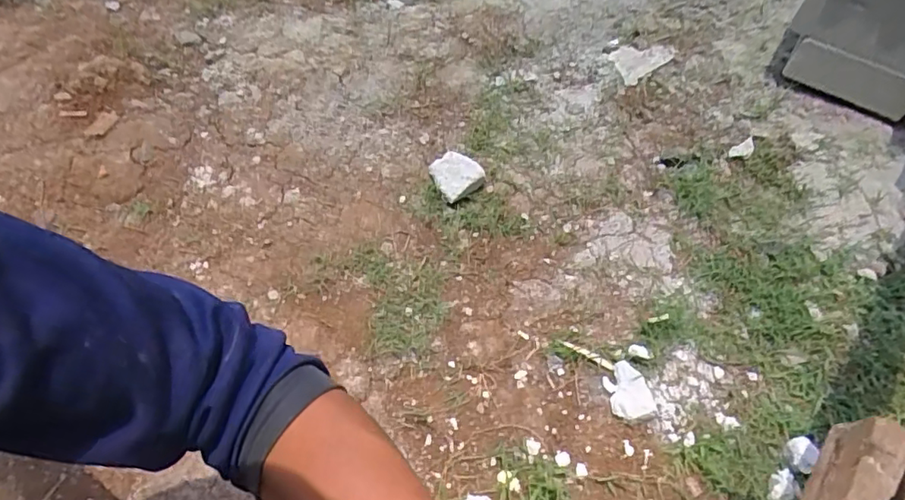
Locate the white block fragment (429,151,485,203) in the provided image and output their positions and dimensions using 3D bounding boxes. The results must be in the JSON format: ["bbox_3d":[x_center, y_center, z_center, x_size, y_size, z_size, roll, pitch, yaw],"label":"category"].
[{"bbox_3d":[0.003,-0.112,0.888,0.080,0.041,0.073,32,57,25],"label":"white block fragment"}]

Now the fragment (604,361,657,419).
[{"bbox_3d":[0.215,0.173,0.704,0.049,0.013,0.072,-9,50,-7],"label":"fragment"}]

